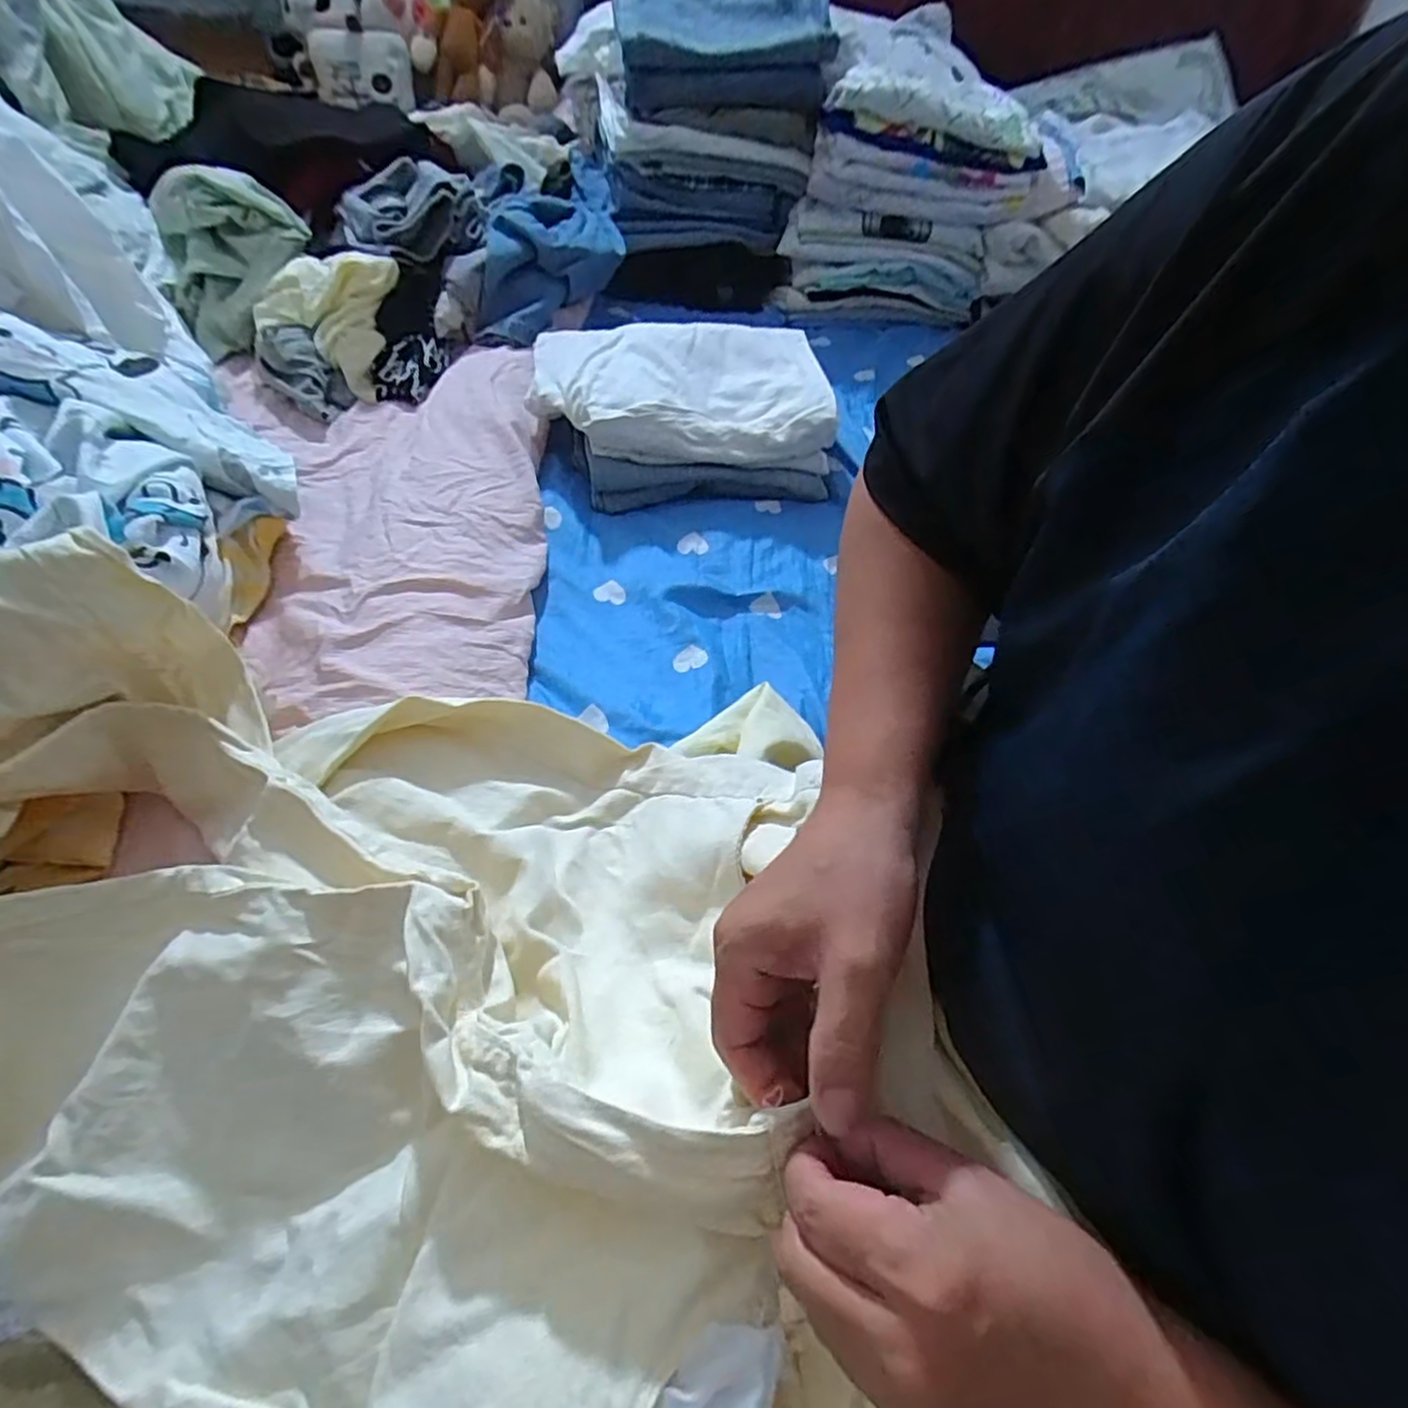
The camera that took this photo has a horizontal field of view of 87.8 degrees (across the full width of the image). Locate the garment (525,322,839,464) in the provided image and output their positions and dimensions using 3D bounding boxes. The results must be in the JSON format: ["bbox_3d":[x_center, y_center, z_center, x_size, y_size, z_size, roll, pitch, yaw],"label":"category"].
[{"bbox_3d":[-0.026,-0.339,0.778,0.305,0.048,0.208,-1,53,-7],"label":"garment"}]

